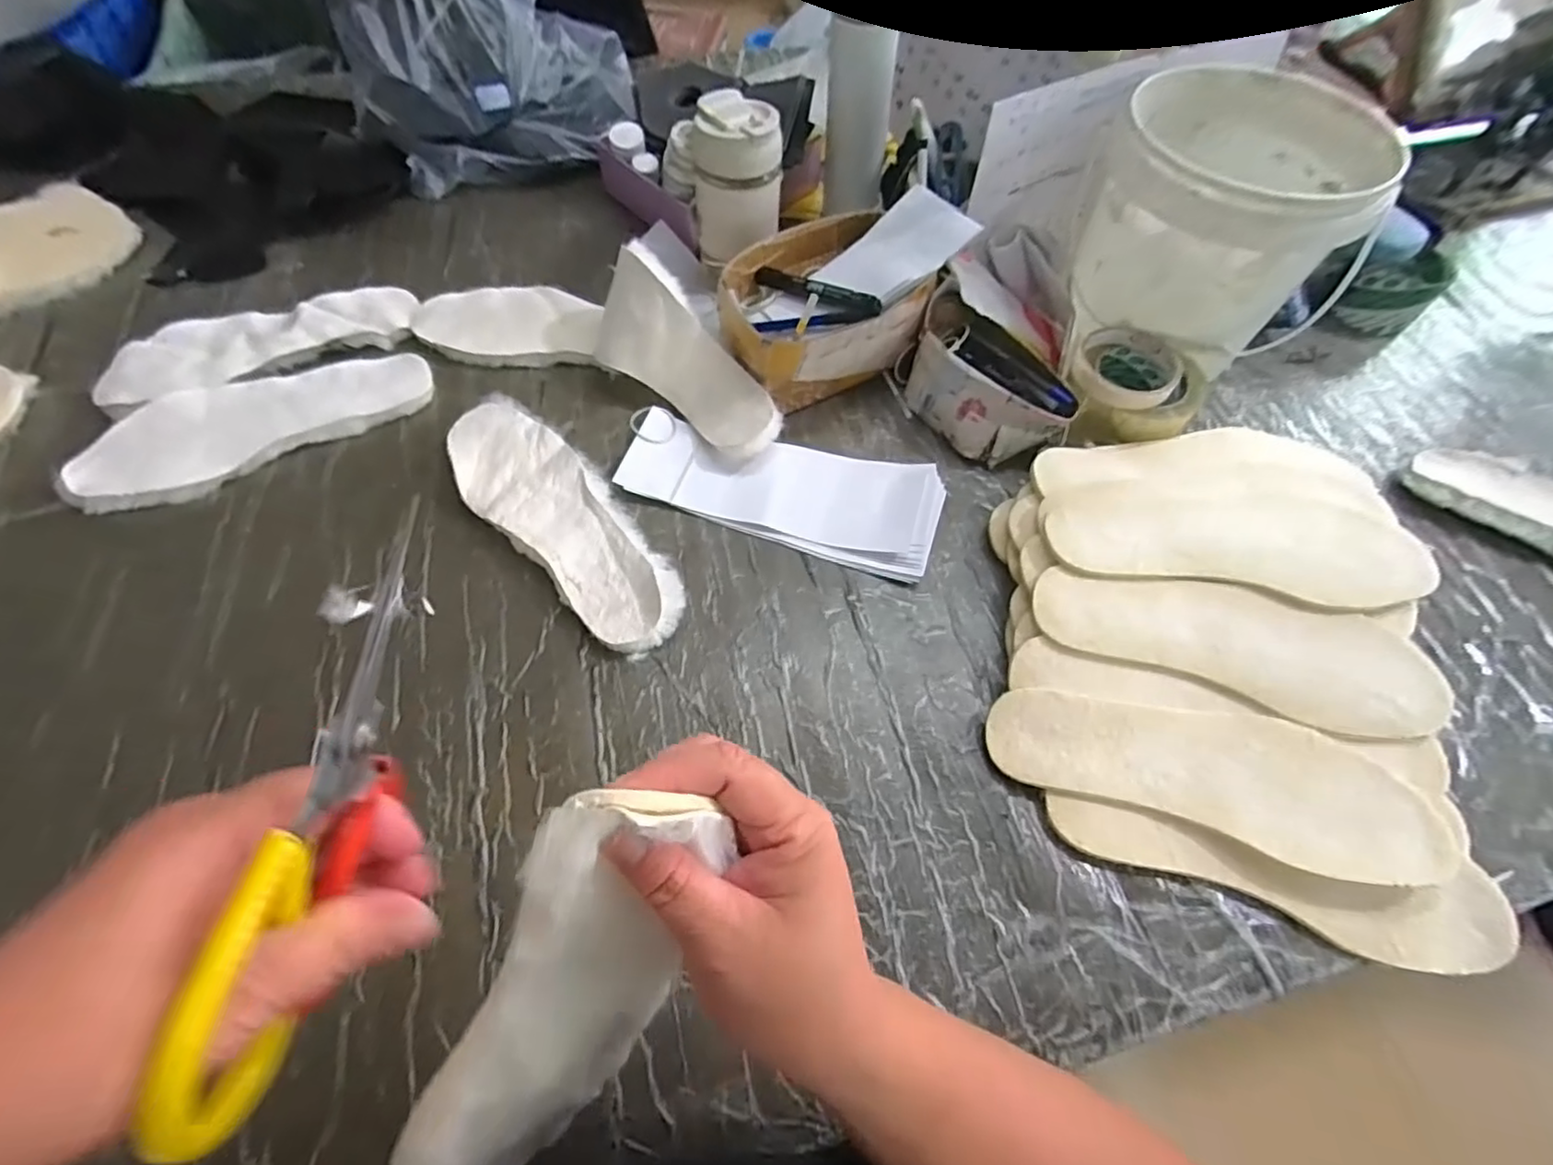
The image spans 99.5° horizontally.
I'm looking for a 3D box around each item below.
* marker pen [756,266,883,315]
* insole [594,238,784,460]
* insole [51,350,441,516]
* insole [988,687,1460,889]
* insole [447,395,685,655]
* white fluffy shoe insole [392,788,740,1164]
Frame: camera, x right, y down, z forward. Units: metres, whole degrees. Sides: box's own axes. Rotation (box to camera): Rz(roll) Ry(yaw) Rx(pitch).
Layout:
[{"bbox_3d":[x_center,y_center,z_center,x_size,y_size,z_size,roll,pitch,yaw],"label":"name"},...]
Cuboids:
[{"bbox_3d":[0.034,-0.258,0.584,0.024,0.018,0.145,-37,48,-21],"label":"marker pen"},{"bbox_3d":[-0.087,-0.193,0.590,0.216,0.103,0.043,47,29,2],"label":"insole"},{"bbox_3d":[-0.438,-0.136,0.560,0.269,0.025,0.092,-23,63,-15],"label":"insole"},{"bbox_3d":[0.281,0.120,0.429,0.266,0.013,0.086,16,64,12],"label":"insole"},{"bbox_3d":[-0.174,-0.054,0.530,0.087,0.030,0.276,-38,68,-22],"label":"insole"},{"bbox_3d":[-0.080,0.168,0.257,0.083,0.226,0.023,13,23,-32],"label":"white fluffy shoe insole"}]

